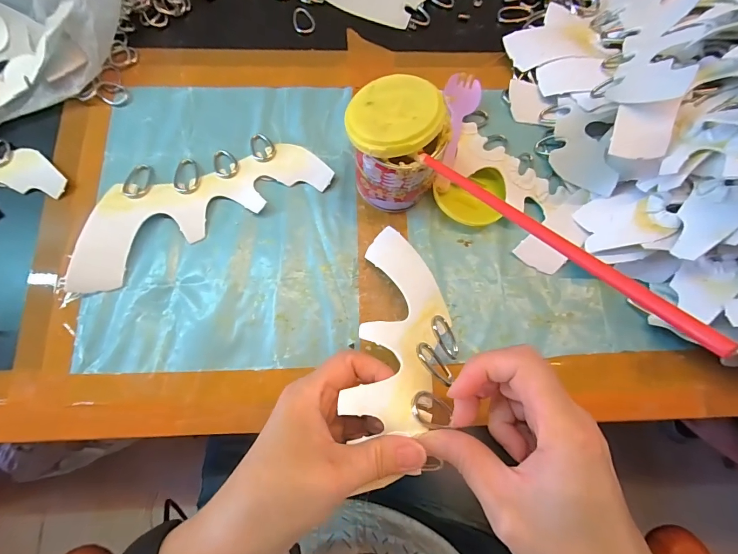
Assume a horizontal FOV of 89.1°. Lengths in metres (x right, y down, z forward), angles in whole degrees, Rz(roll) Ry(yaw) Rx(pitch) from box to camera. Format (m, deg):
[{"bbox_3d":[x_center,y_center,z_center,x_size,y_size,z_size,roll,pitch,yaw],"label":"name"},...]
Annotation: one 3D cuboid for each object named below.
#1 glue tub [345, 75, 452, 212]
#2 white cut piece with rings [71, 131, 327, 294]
[{"bbox_3d":[0.019,-0.094,0.279,0.066,0.086,0.064,1,77,-1],"label":"glue tub"},{"bbox_3d":[-0.138,-0.063,0.303,0.209,0.014,0.079,-24,78,-7],"label":"white cut piece with rings"}]

